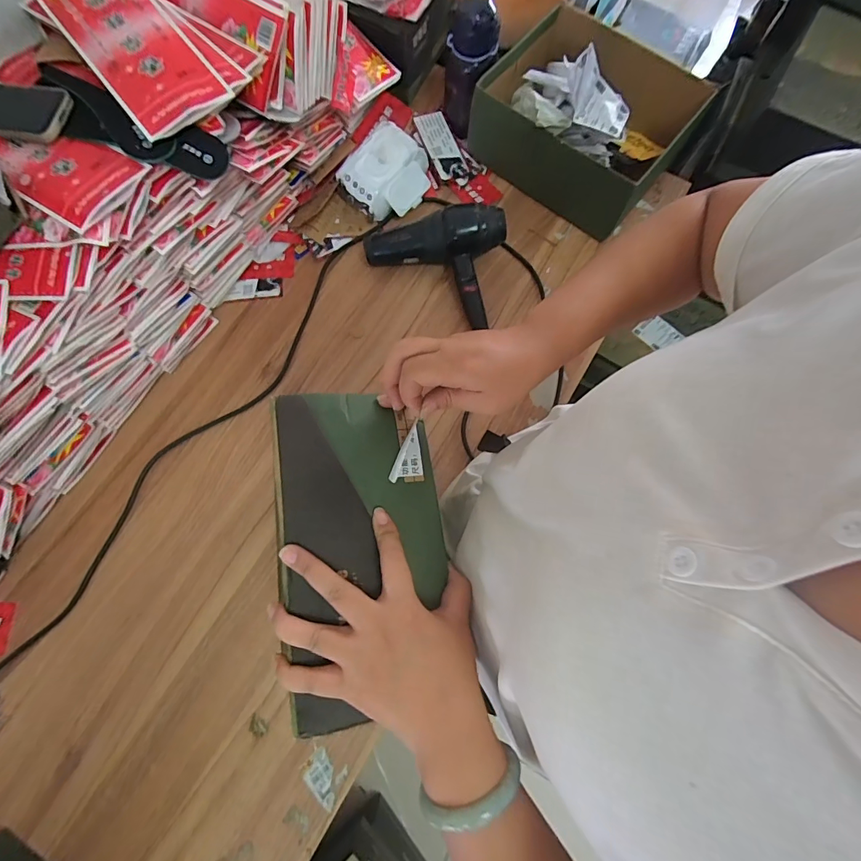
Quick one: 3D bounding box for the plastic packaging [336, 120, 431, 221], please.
[{"bbox_3d":[-0.073,-0.453,0.728,0.141,0.041,0.126,-43,108,0],"label":"plastic packaging"}]

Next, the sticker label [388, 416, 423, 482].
[{"bbox_3d":[-0.024,0.019,0.358,0.034,0.009,0.049,3,78,-42],"label":"sticker label"}]

